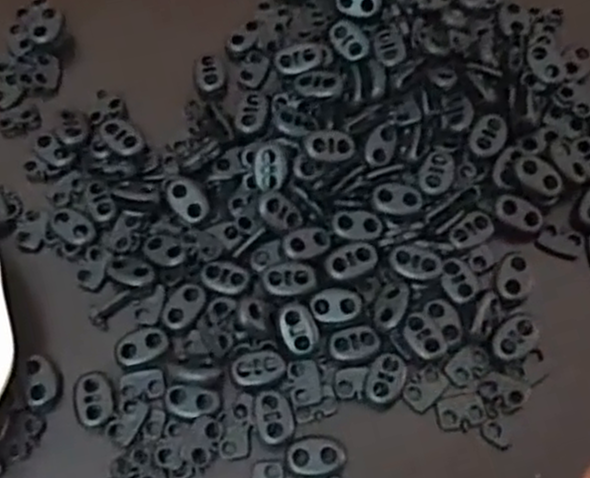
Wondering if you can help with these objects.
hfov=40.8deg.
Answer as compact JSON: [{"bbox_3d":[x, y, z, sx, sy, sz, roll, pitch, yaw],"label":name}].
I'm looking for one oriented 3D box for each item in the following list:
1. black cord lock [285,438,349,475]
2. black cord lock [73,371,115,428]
[{"bbox_3d":[0.008,0.081,0.295,0.021,0.004,0.013,0,67,2],"label":"black cord lock"},{"bbox_3d":[-0.077,0.061,0.304,0.015,0.004,0.021,-15,67,-5],"label":"black cord lock"}]

